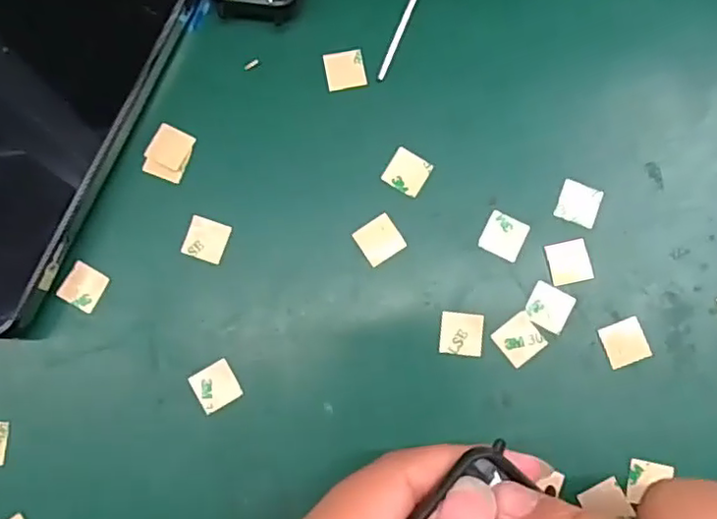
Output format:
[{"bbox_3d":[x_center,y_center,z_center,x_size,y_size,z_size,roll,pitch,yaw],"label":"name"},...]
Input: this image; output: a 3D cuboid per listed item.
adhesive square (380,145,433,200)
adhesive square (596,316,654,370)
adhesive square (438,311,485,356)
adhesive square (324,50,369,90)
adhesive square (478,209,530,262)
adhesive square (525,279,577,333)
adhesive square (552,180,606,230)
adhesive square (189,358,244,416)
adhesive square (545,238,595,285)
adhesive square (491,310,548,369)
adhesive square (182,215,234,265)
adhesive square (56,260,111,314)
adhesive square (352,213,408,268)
[{"bbox_3d":[0.019,-0.034,0.241,0.015,0.004,0.015,32,83,5],"label":"adhesive square"},{"bbox_3d":[0.098,0.031,0.231,0.016,0.004,0.015,-20,81,-1],"label":"adhesive square"},{"bbox_3d":[0.038,0.027,0.231,0.016,0.004,0.015,6,82,2],"label":"adhesive square"},{"bbox_3d":[-0.005,-0.075,0.248,0.015,0.004,0.015,-11,82,-1],"label":"adhesive square"},{"bbox_3d":[0.055,-0.009,0.237,0.015,0.004,0.016,27,83,5],"label":"adhesive square"},{"bbox_3d":[0.071,0.018,0.232,0.015,0.004,0.015,27,83,5],"label":"adhesive square"},{"bbox_3d":[0.084,-0.021,0.239,0.015,0.004,0.016,22,82,5],"label":"adhesive square"},{"bbox_3d":[-0.052,0.046,0.229,0.015,0.004,0.015,-31,82,-4],"label":"adhesive square"},{"bbox_3d":[0.079,0.001,0.235,0.015,0.004,0.015,-12,82,-1],"label":"adhesive square"},{"bbox_3d":[0.060,0.030,0.232,0.016,0.004,0.015,-38,82,-4],"label":"adhesive square"},{"bbox_3d":[-0.058,-0.008,0.240,0.016,0.004,0.015,18,82,2],"label":"adhesive square"},{"bbox_3d":[-0.104,0.010,0.236,0.014,0.004,0.015,26,83,4],"label":"adhesive square"},{"bbox_3d":[0.008,-0.008,0.237,0.016,0.004,0.015,-33,82,-4],"label":"adhesive square"}]

